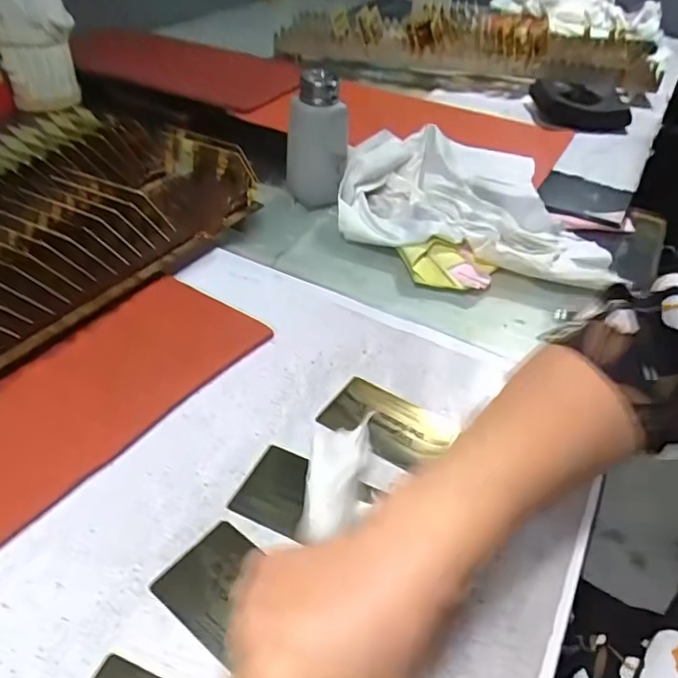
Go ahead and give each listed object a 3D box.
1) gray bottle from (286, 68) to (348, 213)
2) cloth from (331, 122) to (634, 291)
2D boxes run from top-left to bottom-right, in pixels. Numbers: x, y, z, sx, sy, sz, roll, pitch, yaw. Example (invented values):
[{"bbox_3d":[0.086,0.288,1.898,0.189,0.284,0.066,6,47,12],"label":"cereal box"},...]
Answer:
[{"bbox_3d":[-0.021,-0.199,0.583,0.062,0.124,0.055,-1,41,-5],"label":"gray bottle"},{"bbox_3d":[0.142,-0.145,0.586,0.281,0.057,0.206,15,42,13],"label":"cloth"}]

